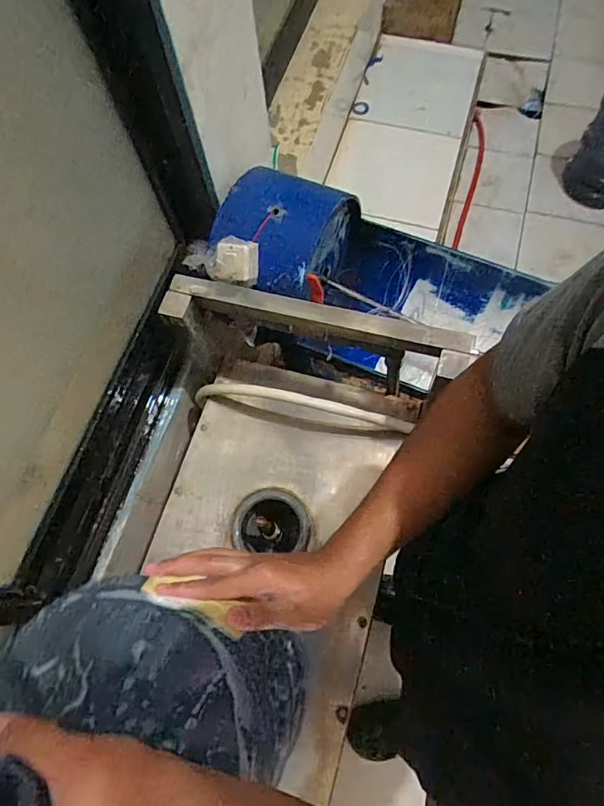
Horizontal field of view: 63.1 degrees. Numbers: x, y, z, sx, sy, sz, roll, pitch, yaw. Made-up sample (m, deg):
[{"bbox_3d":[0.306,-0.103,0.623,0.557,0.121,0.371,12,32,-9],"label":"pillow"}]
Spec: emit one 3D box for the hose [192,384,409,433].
[{"bbox_3d":[-0.008,0.003,0.827,0.370,0.115,0.023,12,69,8],"label":"hose"}]

